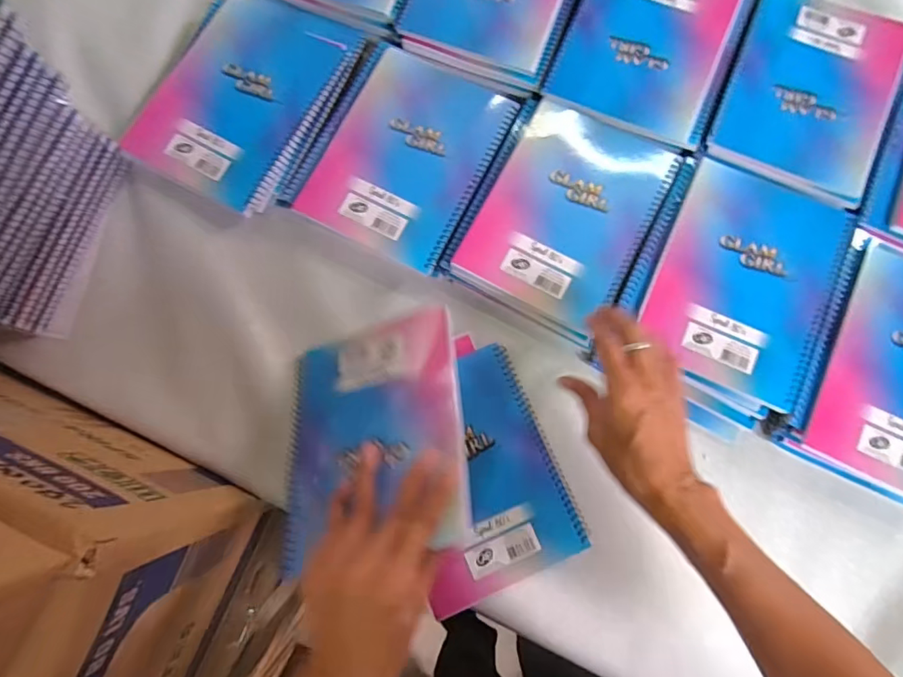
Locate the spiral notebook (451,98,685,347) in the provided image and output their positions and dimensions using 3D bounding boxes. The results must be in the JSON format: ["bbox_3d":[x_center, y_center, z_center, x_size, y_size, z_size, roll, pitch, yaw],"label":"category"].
[{"bbox_3d":[0.109,-0.119,0.473,0.151,0.010,0.206,28,84,5],"label":"spiral notebook"}]

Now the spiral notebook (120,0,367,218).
[{"bbox_3d":[-0.207,-0.249,0.508,0.158,0.023,0.222,27,83,4],"label":"spiral notebook"}]

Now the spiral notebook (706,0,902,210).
[{"bbox_3d":[0.350,-0.241,0.484,0.152,0.008,0.207,25,83,4],"label":"spiral notebook"}]

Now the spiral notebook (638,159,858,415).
[{"bbox_3d":[0.268,-0.054,0.455,0.151,0.015,0.197,25,83,4],"label":"spiral notebook"}]

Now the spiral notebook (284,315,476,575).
[{"bbox_3d":[-0.065,0.072,0.393,0.153,0.012,0.189,-19,53,17],"label":"spiral notebook"}]

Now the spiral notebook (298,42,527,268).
[{"bbox_3d":[-0.042,-0.179,0.487,0.149,0.008,0.194,26,83,4],"label":"spiral notebook"}]

